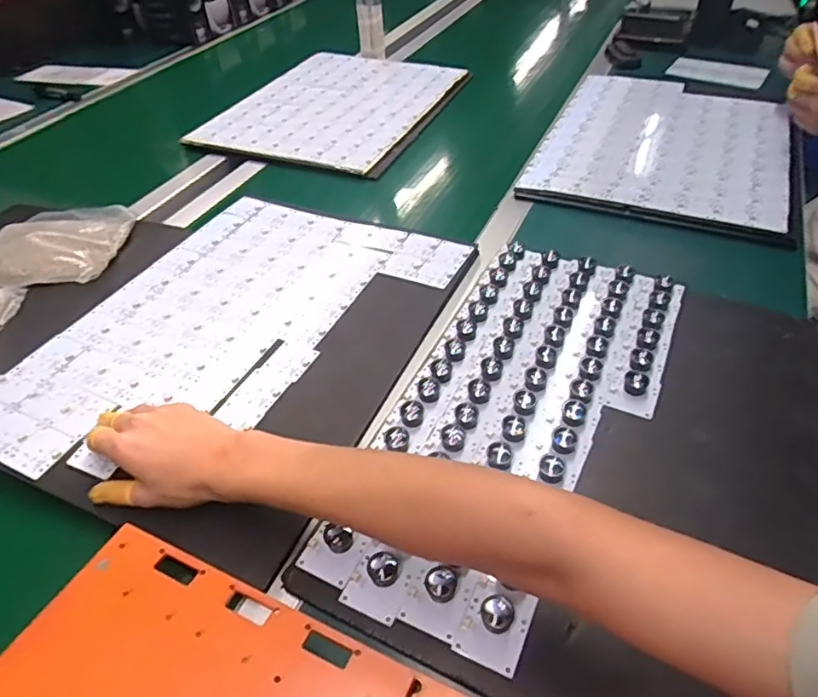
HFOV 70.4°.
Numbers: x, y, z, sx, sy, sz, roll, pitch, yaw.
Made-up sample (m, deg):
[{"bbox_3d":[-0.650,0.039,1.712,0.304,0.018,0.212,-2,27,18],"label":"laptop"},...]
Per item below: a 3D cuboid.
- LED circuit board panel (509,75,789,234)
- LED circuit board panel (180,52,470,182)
[{"bbox_3d":[0.410,-0.340,0.921,0.353,0.022,0.447,16,50,21],"label":"LED circuit board panel"},{"bbox_3d":[-0.136,-0.477,1.124,0.379,0.017,0.496,15,46,19],"label":"LED circuit board panel"}]

